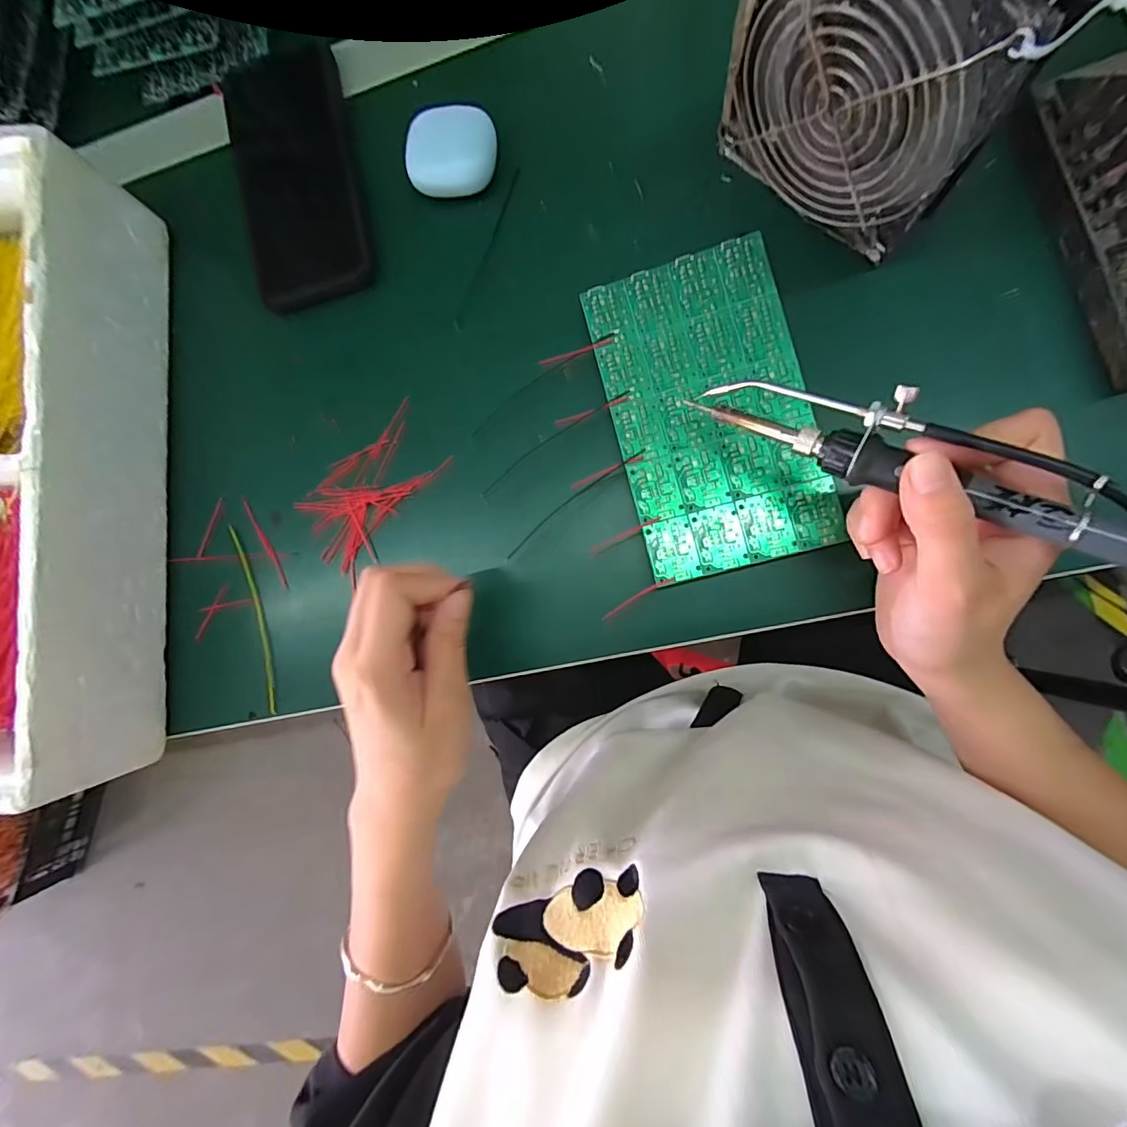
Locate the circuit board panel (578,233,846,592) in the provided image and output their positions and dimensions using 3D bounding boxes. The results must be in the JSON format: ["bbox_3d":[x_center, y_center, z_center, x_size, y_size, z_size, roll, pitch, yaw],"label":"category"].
[{"bbox_3d":[0.080,-0.084,0.276,0.101,0.004,0.173,-15,85,9],"label":"circuit board panel"}]

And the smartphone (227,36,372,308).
[{"bbox_3d":[-0.173,-0.252,0.327,0.076,0.018,0.158,-12,87,8],"label":"smartphone"}]

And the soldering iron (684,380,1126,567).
[{"bbox_3d":[0.147,-0.038,0.193,0.203,0.020,0.032,31,94,26],"label":"soldering iron"}]

